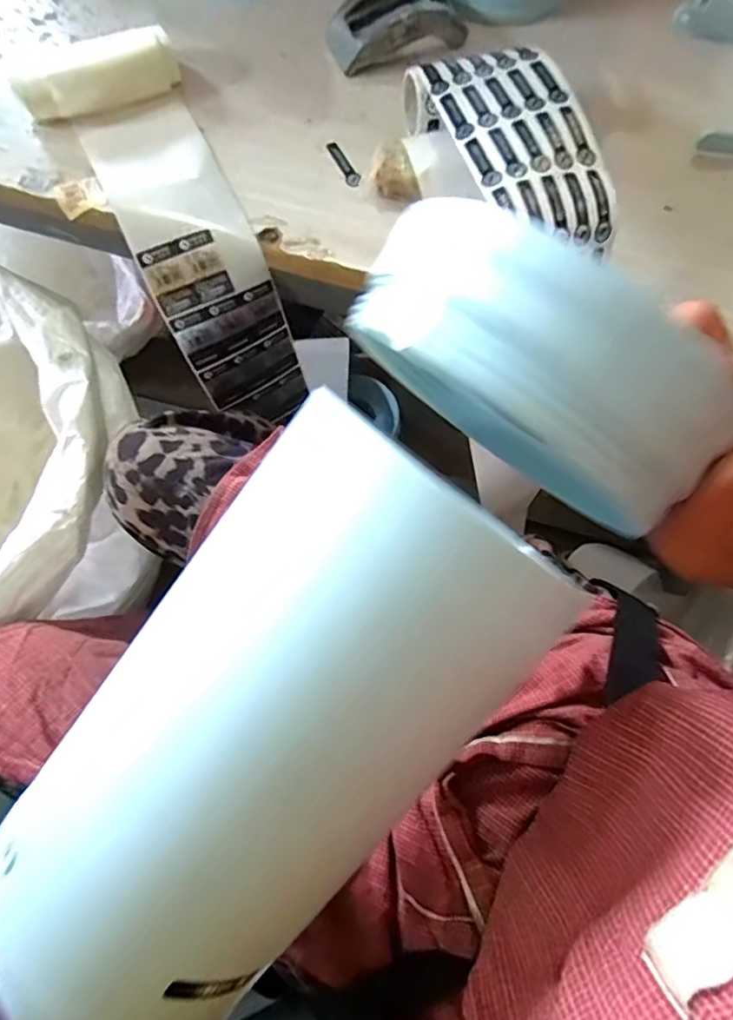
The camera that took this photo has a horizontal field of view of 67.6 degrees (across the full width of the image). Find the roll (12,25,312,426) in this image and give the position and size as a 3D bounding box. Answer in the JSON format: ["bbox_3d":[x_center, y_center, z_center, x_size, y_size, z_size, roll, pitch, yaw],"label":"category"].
[{"bbox_3d":[-0.170,-0.250,0.521,0.126,0.130,0.322,-28,99,-9],"label":"roll"}]

